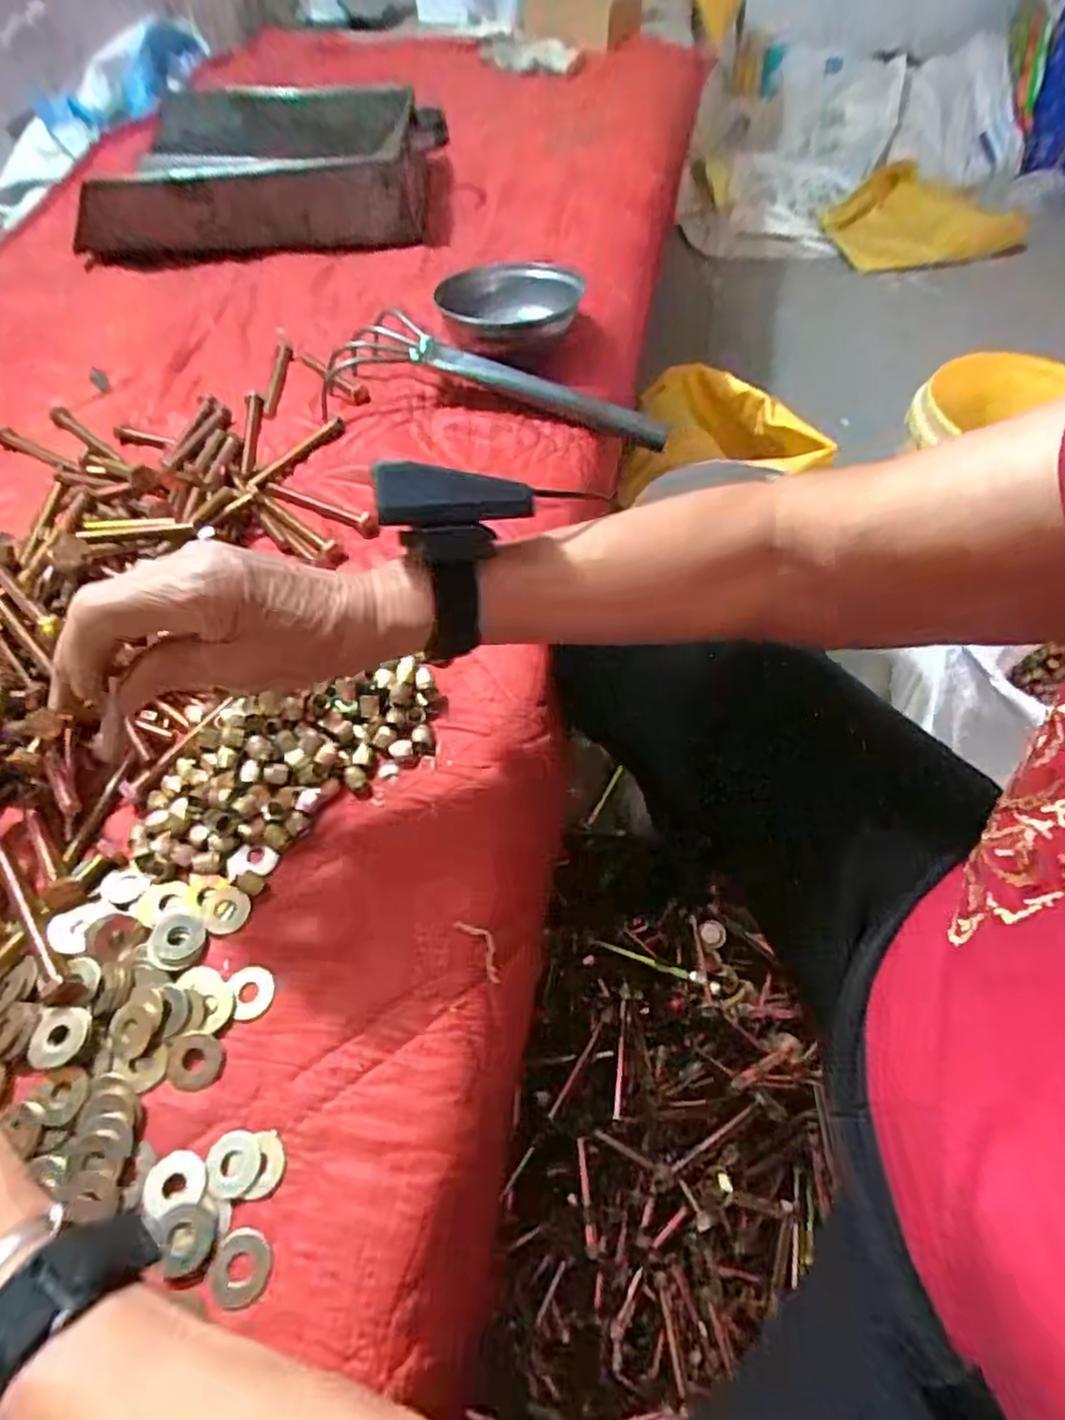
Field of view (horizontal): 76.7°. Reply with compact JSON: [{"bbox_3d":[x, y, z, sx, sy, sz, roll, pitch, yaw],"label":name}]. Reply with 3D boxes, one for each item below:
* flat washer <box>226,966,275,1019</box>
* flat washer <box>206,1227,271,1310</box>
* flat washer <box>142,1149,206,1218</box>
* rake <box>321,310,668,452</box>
[{"bbox_3d":[-0.141,0.140,0.336,0.021,0.004,0.024,-22,58,-14],"label":"flat washer"},{"bbox_3d":[-0.121,0.232,0.279,0.025,0.004,0.026,18,58,12],"label":"flat washer"},{"bbox_3d":[-0.156,0.204,0.293,0.024,0.004,0.022,-7,44,-21],"label":"flat washer"},{"bbox_3d":[-0.034,-0.289,0.606,0.310,0.069,0.073,12,61,-5],"label":"rake"}]

